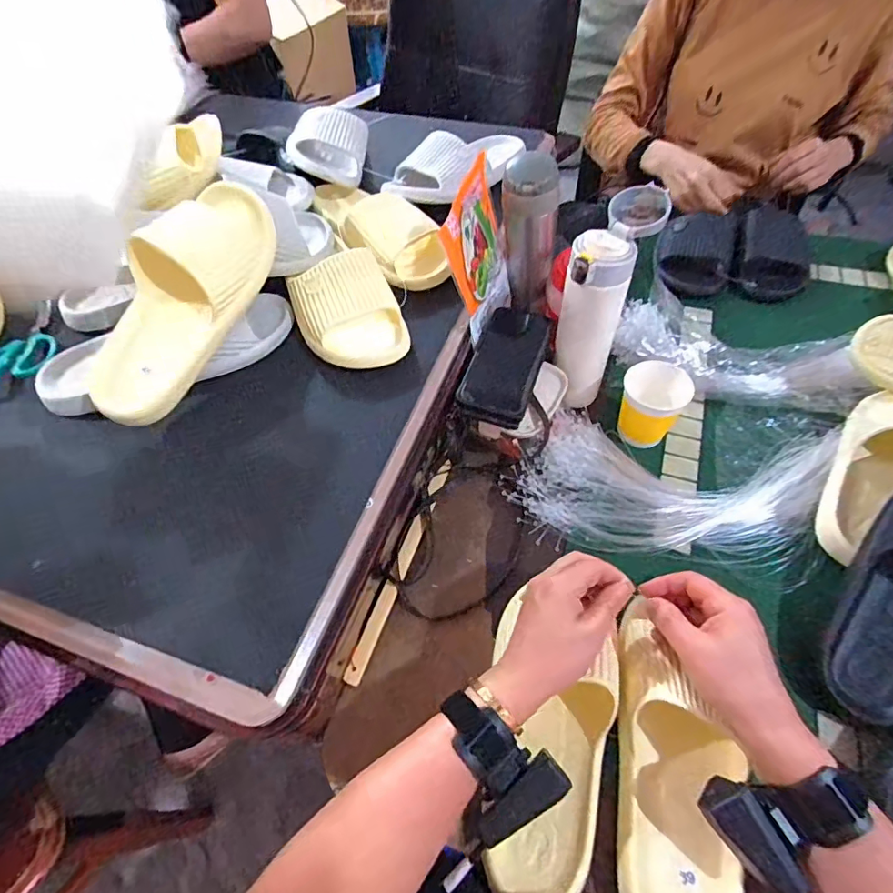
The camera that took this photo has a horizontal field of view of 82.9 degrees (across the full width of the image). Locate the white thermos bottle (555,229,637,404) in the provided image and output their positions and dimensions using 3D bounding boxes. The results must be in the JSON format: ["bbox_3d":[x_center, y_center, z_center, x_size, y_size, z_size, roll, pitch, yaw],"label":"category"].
[{"bbox_3d":[0.157,-0.134,0.557,0.067,0.182,0.069,13,56,11],"label":"white thermos bottle"}]

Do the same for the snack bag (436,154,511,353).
[{"bbox_3d":[0.043,-0.225,0.593,0.014,0.160,0.168,1,56,27],"label":"snack bag"}]

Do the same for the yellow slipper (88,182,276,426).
[{"bbox_3d":[-0.260,-0.150,0.492,0.093,0.094,0.266,20,79,16],"label":"yellow slipper"}]

